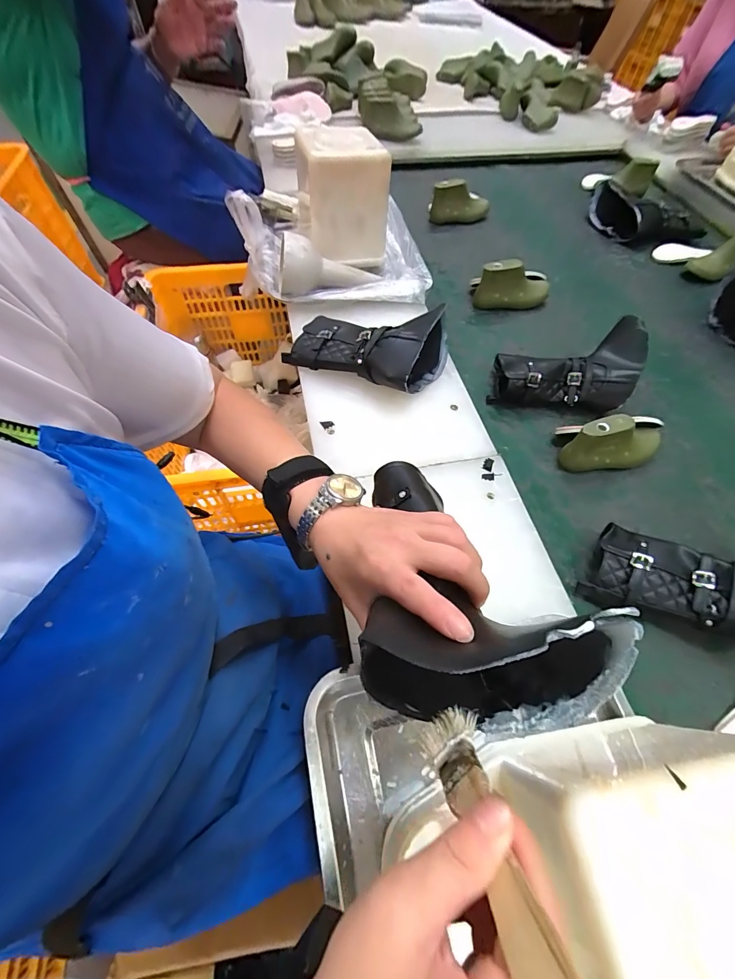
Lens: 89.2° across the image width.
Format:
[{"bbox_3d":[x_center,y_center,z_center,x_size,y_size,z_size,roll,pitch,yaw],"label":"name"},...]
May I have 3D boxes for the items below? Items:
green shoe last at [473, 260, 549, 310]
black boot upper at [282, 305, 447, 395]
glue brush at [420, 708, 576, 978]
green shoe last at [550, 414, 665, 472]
[{"bbox_3d":[0.280,-0.387,0.704,0.146,0.080,0.047,-7,62,-7],"label":"green shoe last"},{"bbox_3d":[0.004,-0.220,0.548,0.218,0.088,0.128,20,62,9],"label":"black boot upper"},{"bbox_3d":[0.049,0.139,0.145,0.026,0.140,0.018,1,90,-2],"label":"glue brush"},{"bbox_3d":[0.358,-0.079,0.537,0.153,0.079,0.075,-5,62,-5],"label":"green shoe last"}]

